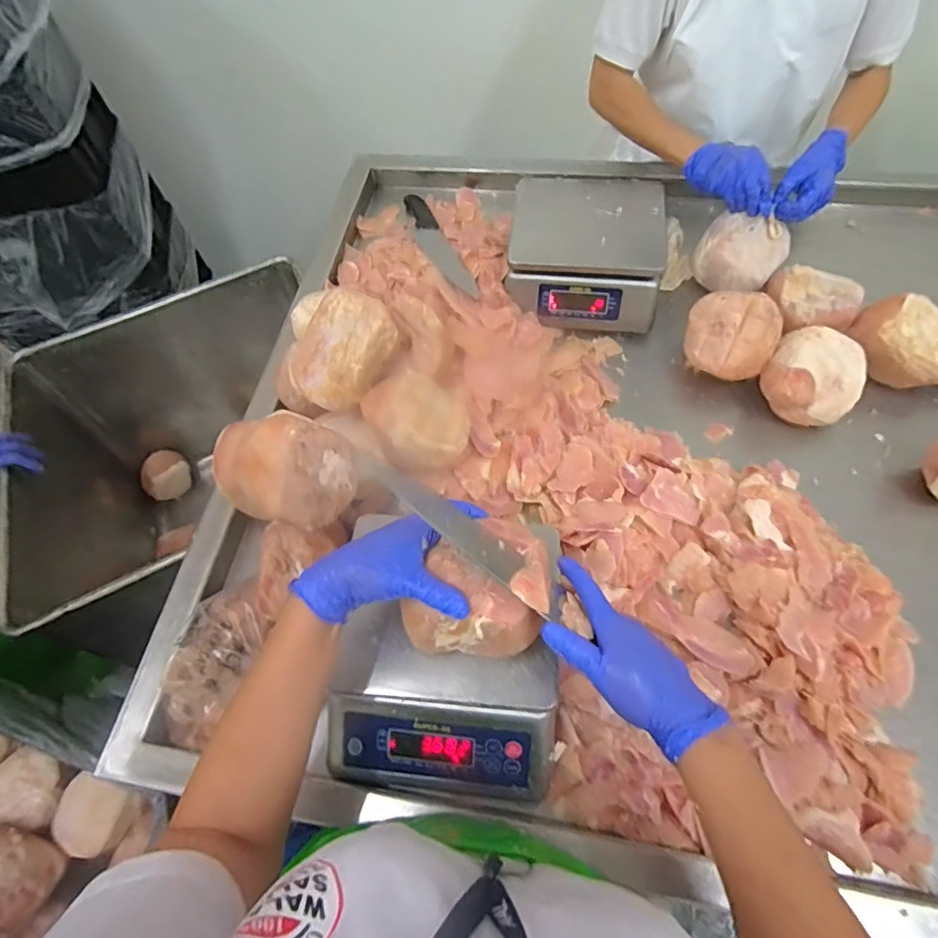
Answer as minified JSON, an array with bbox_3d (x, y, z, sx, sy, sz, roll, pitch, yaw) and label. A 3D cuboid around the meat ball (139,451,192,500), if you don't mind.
[{"bbox_3d":[-0.817,0.014,1.467,0.099,0.092,0.123,39,71,21],"label":"meat ball"}]

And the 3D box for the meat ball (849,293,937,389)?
[{"bbox_3d":[0.598,-0.165,0.750,0.138,0.093,0.093,37,70,21],"label":"meat ball"}]

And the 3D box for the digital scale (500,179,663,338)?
[{"bbox_3d":[0.179,-0.337,0.843,0.225,0.099,0.218,6,62,7],"label":"digital scale"}]

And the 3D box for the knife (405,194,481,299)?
[{"bbox_3d":[-0.058,-0.375,0.896,0.049,0.022,0.338,-18,48,-6],"label":"knife"}]

